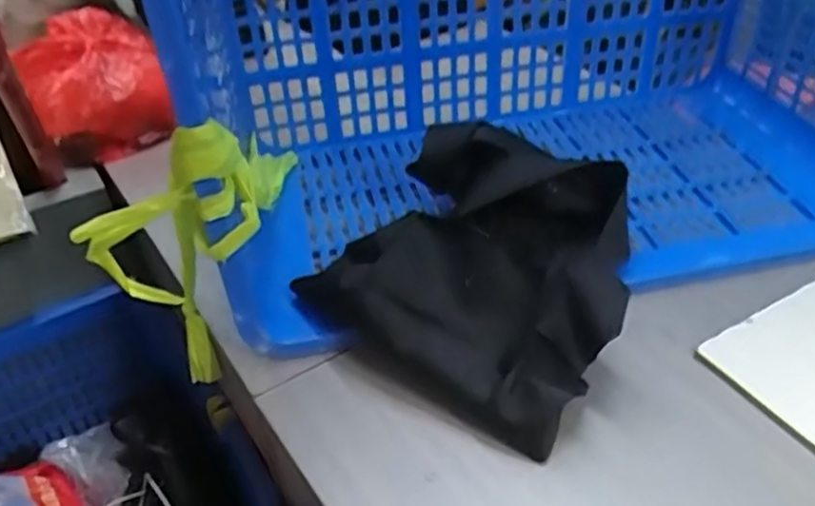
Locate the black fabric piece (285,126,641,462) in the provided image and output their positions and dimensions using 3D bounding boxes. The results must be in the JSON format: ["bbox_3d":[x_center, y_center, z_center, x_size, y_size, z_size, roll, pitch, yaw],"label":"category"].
[{"bbox_3d":[0.068,0.008,0.597,0.240,0.093,0.243,23,49,28],"label":"black fabric piece"}]

